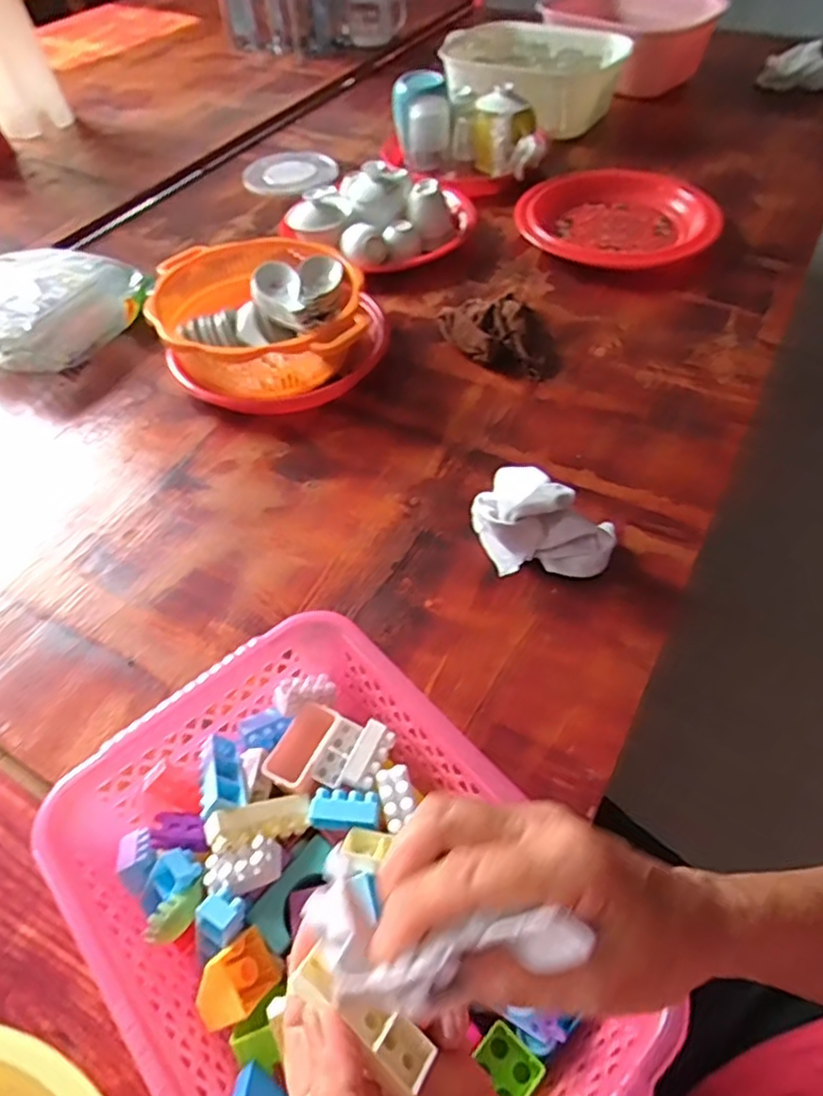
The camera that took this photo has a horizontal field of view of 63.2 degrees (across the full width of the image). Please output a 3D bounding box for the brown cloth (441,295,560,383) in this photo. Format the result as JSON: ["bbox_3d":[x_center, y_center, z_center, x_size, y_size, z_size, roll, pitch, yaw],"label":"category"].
[{"bbox_3d":[0.098,-0.239,0.734,0.146,0.038,0.091,28,59,24],"label":"brown cloth"}]

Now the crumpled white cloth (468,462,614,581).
[{"bbox_3d":[0.104,-0.022,0.545,0.120,0.061,0.075,28,59,24],"label":"crumpled white cloth"}]

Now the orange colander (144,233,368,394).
[{"bbox_3d":[-0.157,-0.249,0.724,0.225,0.084,0.219,0,52,4],"label":"orange colander"}]

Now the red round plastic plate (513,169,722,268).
[{"bbox_3d":[0.260,-0.422,0.858,0.247,0.041,0.211,11,53,12],"label":"red round plastic plate"}]

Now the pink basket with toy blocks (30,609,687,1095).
[{"bbox_3d":[-0.046,0.192,0.375,0.219,0.076,0.288,-36,58,-23],"label":"pink basket with toy blocks"}]

